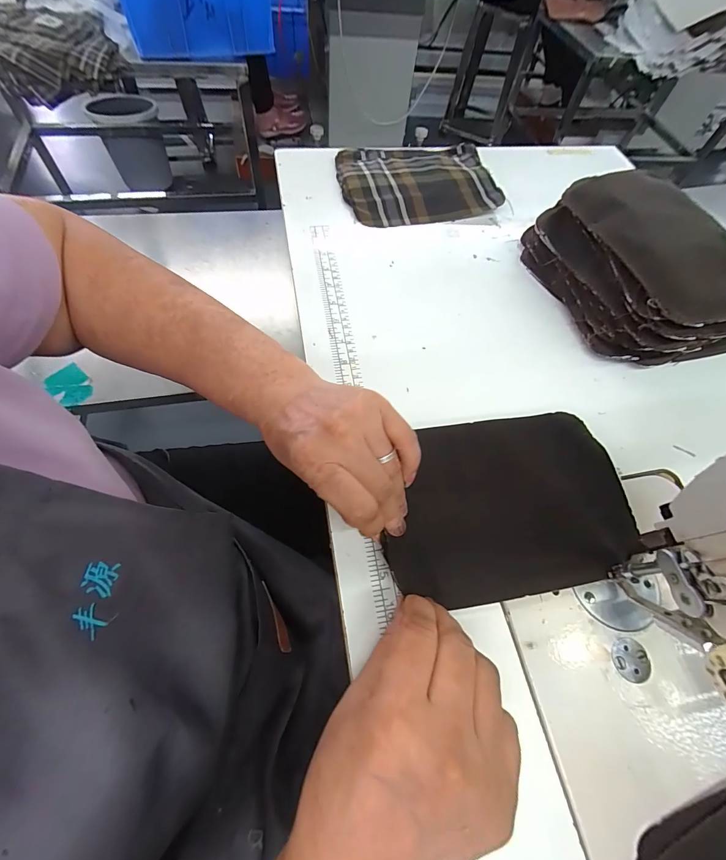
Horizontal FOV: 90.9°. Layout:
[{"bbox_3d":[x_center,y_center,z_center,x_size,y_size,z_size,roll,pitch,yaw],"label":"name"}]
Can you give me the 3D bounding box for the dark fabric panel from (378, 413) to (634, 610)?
[{"bbox_3d":[0.105,0.052,0.269,0.183,0.014,0.128,-7,63,-8],"label":"dark fabric panel"}]

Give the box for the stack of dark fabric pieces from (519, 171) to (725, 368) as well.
[{"bbox_3d":[0.275,-0.167,0.360,0.138,0.081,0.217,-12,63,-12],"label":"stack of dark fabric pieces"}]

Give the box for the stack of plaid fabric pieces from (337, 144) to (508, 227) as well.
[{"bbox_3d":[0.073,-0.323,0.464,0.200,0.016,0.147,-11,63,-11],"label":"stack of plaid fabric pieces"}]

